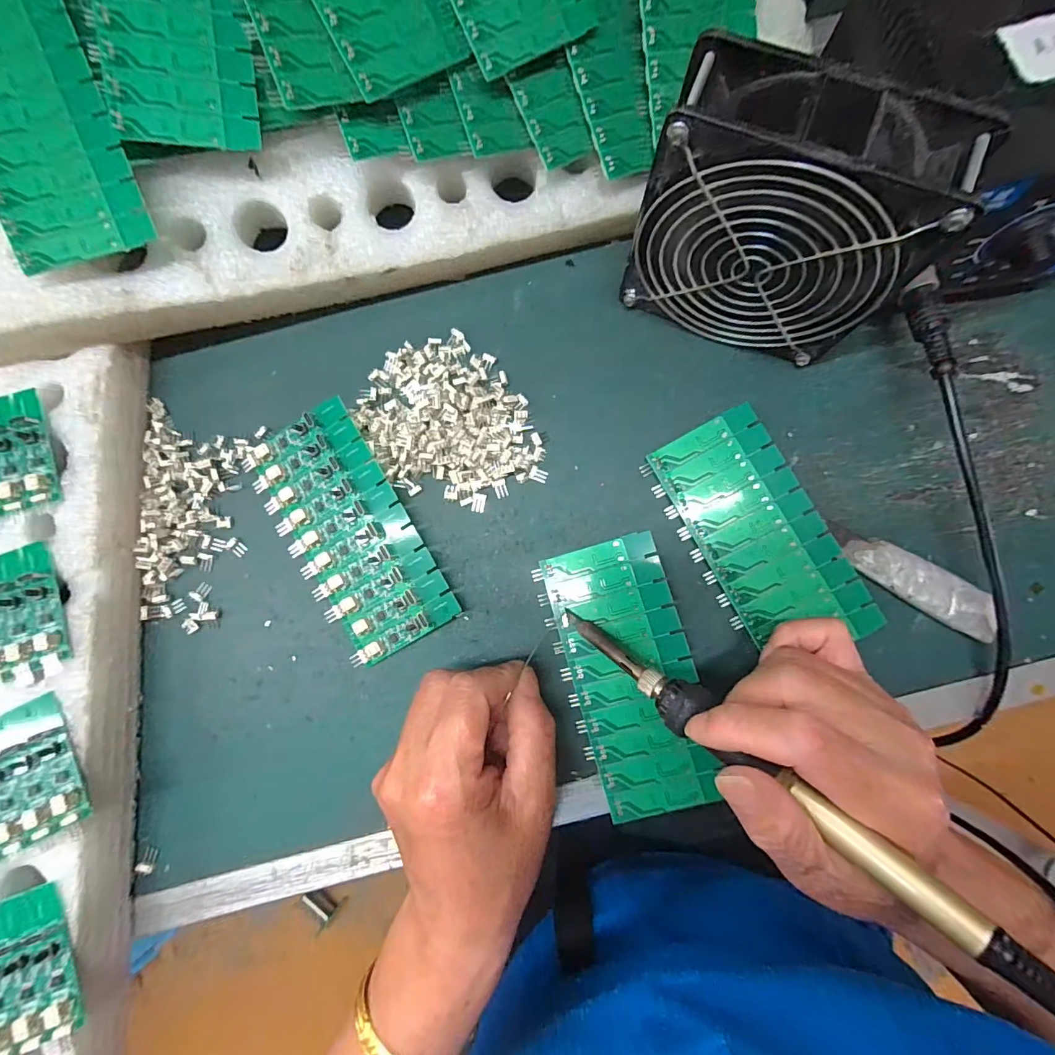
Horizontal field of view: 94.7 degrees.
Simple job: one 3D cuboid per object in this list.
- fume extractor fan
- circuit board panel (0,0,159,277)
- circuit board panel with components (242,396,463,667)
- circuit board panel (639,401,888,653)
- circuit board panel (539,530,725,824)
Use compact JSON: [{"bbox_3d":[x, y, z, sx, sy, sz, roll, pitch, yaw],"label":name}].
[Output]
[{"bbox_3d":[0.114,-0.137,0.235,0.123,0.126,0.043,21,84,3],"label":"fume extractor fan"},{"bbox_3d":[-0.226,-0.194,0.218,0.064,0.004,0.137,-19,99,-4],"label":"circuit board panel"},{"bbox_3d":[-0.100,0.004,0.269,0.068,0.015,0.136,-30,84,-3],"label":"circuit board panel with components"},{"bbox_3d":[0.125,0.005,0.266,0.067,0.004,0.132,-29,82,7],"label":"circuit board panel"},{"bbox_3d":[0.055,0.076,0.256,0.062,0.004,0.138,-16,80,8],"label":"circuit board panel"}]

